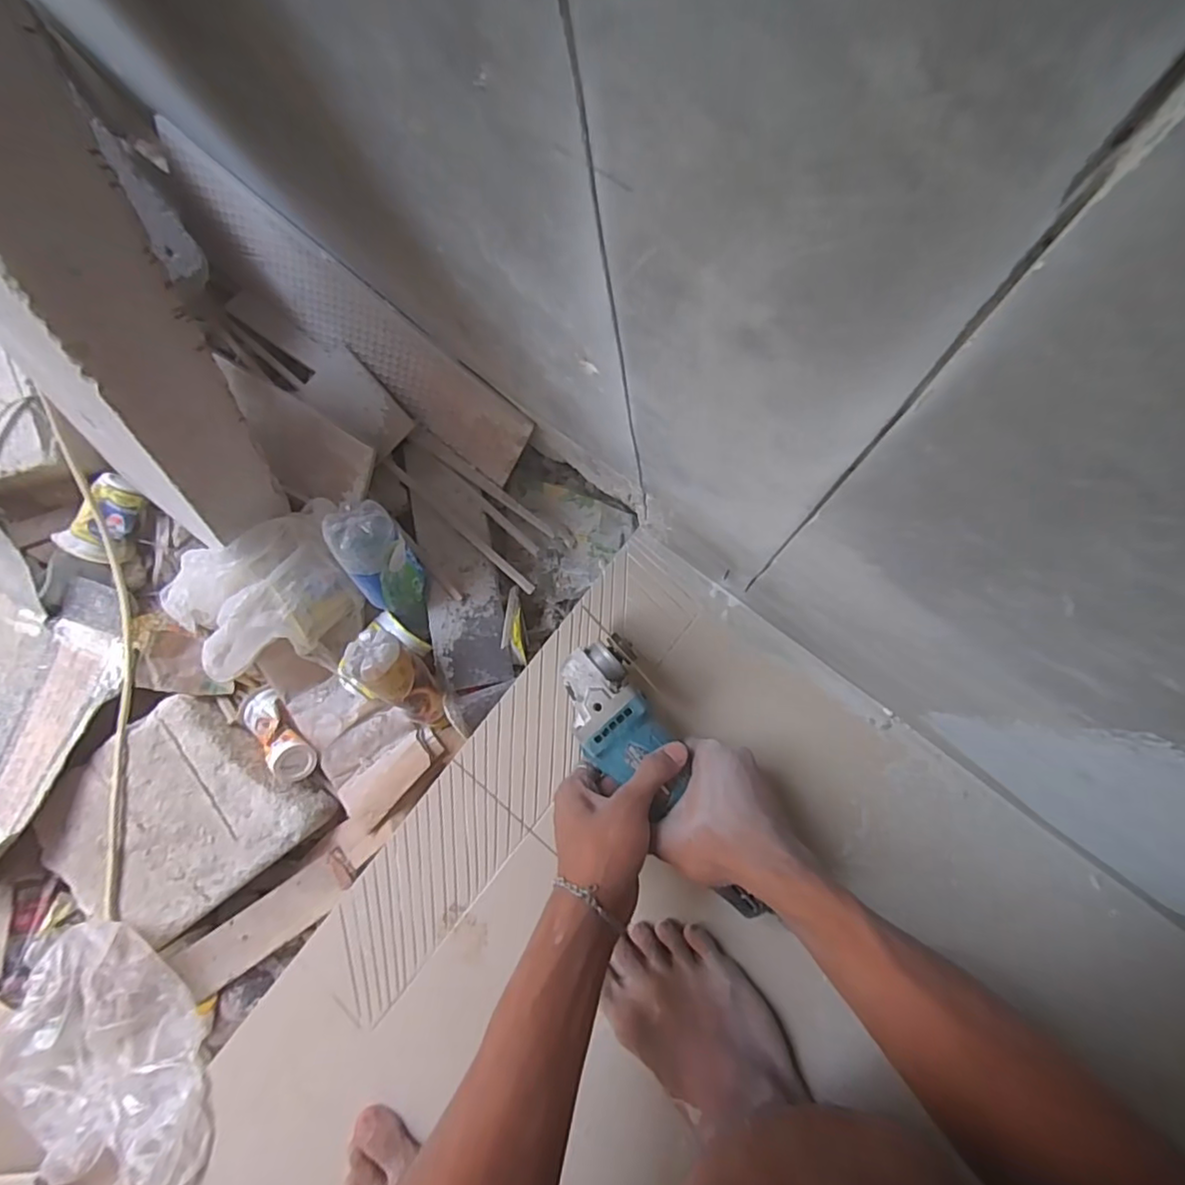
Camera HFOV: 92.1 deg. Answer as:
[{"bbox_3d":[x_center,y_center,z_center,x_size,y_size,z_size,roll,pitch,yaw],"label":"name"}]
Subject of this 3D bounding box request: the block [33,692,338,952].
[{"bbox_3d":[-0.430,0.239,0.598,0.245,0.068,0.200,-42,78,0],"label":"block"}]

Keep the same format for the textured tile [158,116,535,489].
[{"bbox_3d":[-0.221,-0.248,0.547,0.374,0.123,0.007,37,59,-7],"label":"textured tile"}]

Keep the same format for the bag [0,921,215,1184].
[{"bbox_3d":[-0.470,0.448,0.547,0.174,0.036,0.235,-24,79,4],"label":"bag"}]

